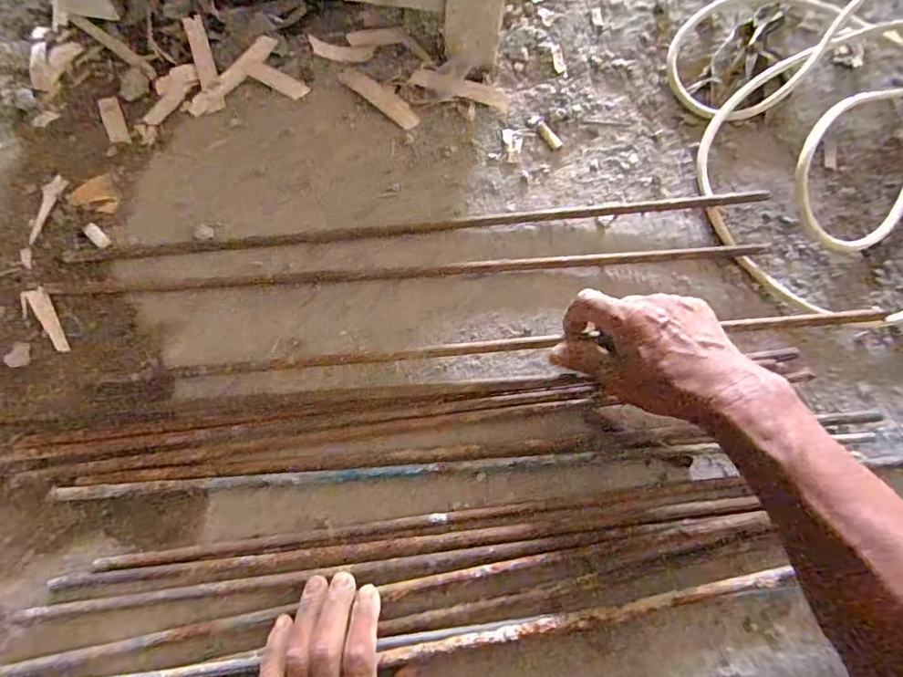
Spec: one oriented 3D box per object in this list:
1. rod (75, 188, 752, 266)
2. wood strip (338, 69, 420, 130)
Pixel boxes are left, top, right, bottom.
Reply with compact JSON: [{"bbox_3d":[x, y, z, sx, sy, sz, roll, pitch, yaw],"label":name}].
[{"bbox_3d":[-0.016,-0.106,0.492,0.652,0.008,0.008,-6,73,-3],"label":"rod"},{"bbox_3d":[-0.072,-0.247,0.533,0.099,0.004,0.026,41,77,10],"label":"wood strip"}]

